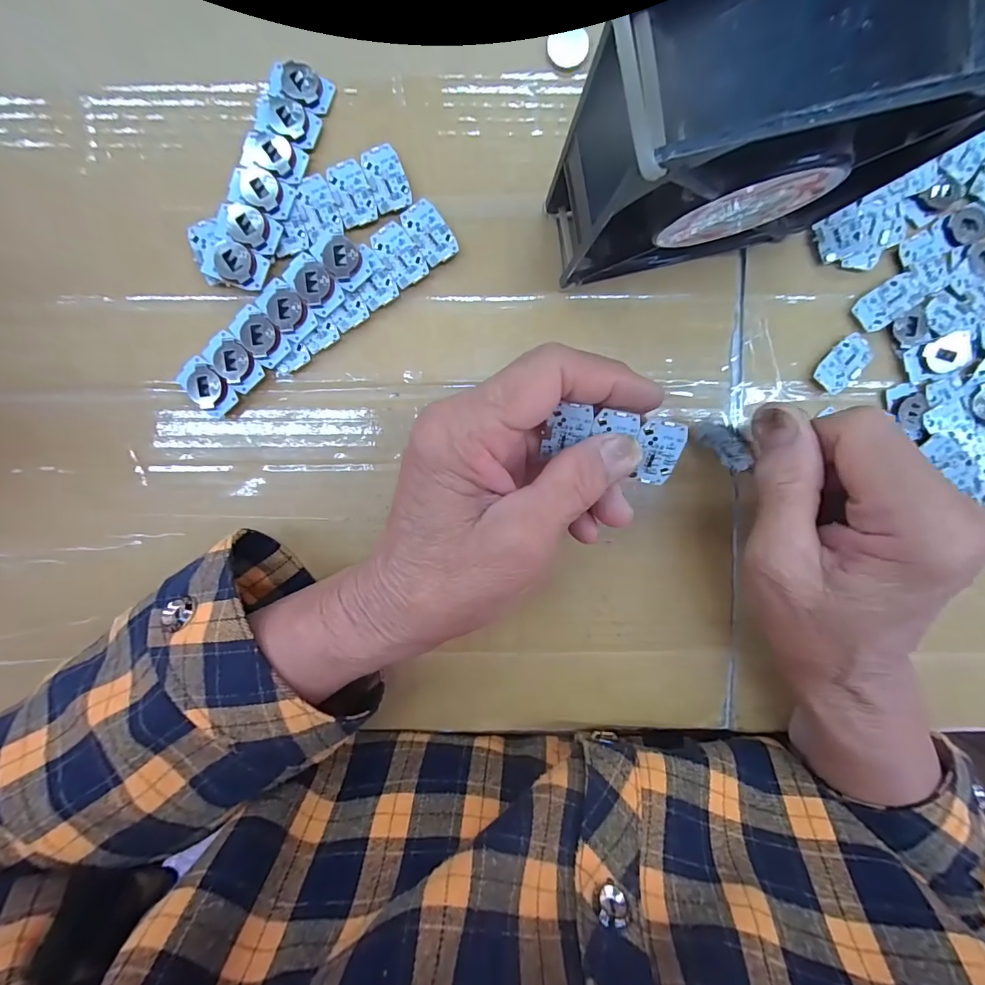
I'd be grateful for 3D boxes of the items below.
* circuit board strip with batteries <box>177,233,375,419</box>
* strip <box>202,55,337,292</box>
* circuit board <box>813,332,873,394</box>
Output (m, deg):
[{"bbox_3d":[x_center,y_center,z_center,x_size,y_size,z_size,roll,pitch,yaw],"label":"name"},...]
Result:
[{"bbox_3d":[-0.104,-0.083,0.217,0.108,0.010,0.029,-41,95,4],"label":"circuit board strip with batteries"},{"bbox_3d":[-0.107,-0.150,0.209,0.031,0.010,0.106,22,96,-3],"label":"strip"},{"bbox_3d":[0.178,-0.065,0.226,0.018,0.006,0.030,42,94,-5],"label":"circuit board"}]

